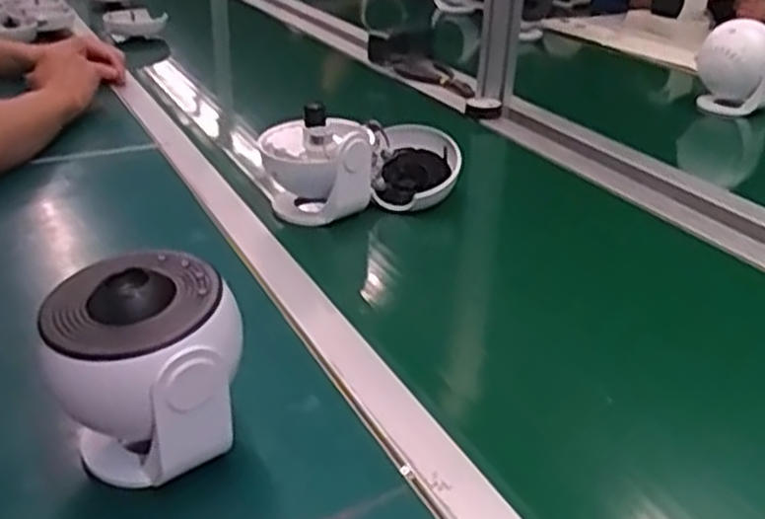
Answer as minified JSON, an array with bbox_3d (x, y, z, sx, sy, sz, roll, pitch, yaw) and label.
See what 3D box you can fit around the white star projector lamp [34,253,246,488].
[{"bbox_3d":[-0.142,0.070,0.483,0.111,0.119,0.096,-7,28,-16],"label":"white star projector lamp"}]

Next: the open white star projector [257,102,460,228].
[{"bbox_3d":[-0.016,-0.108,0.849,0.212,0.100,0.100,-6,28,-26],"label":"open white star projector"}]

